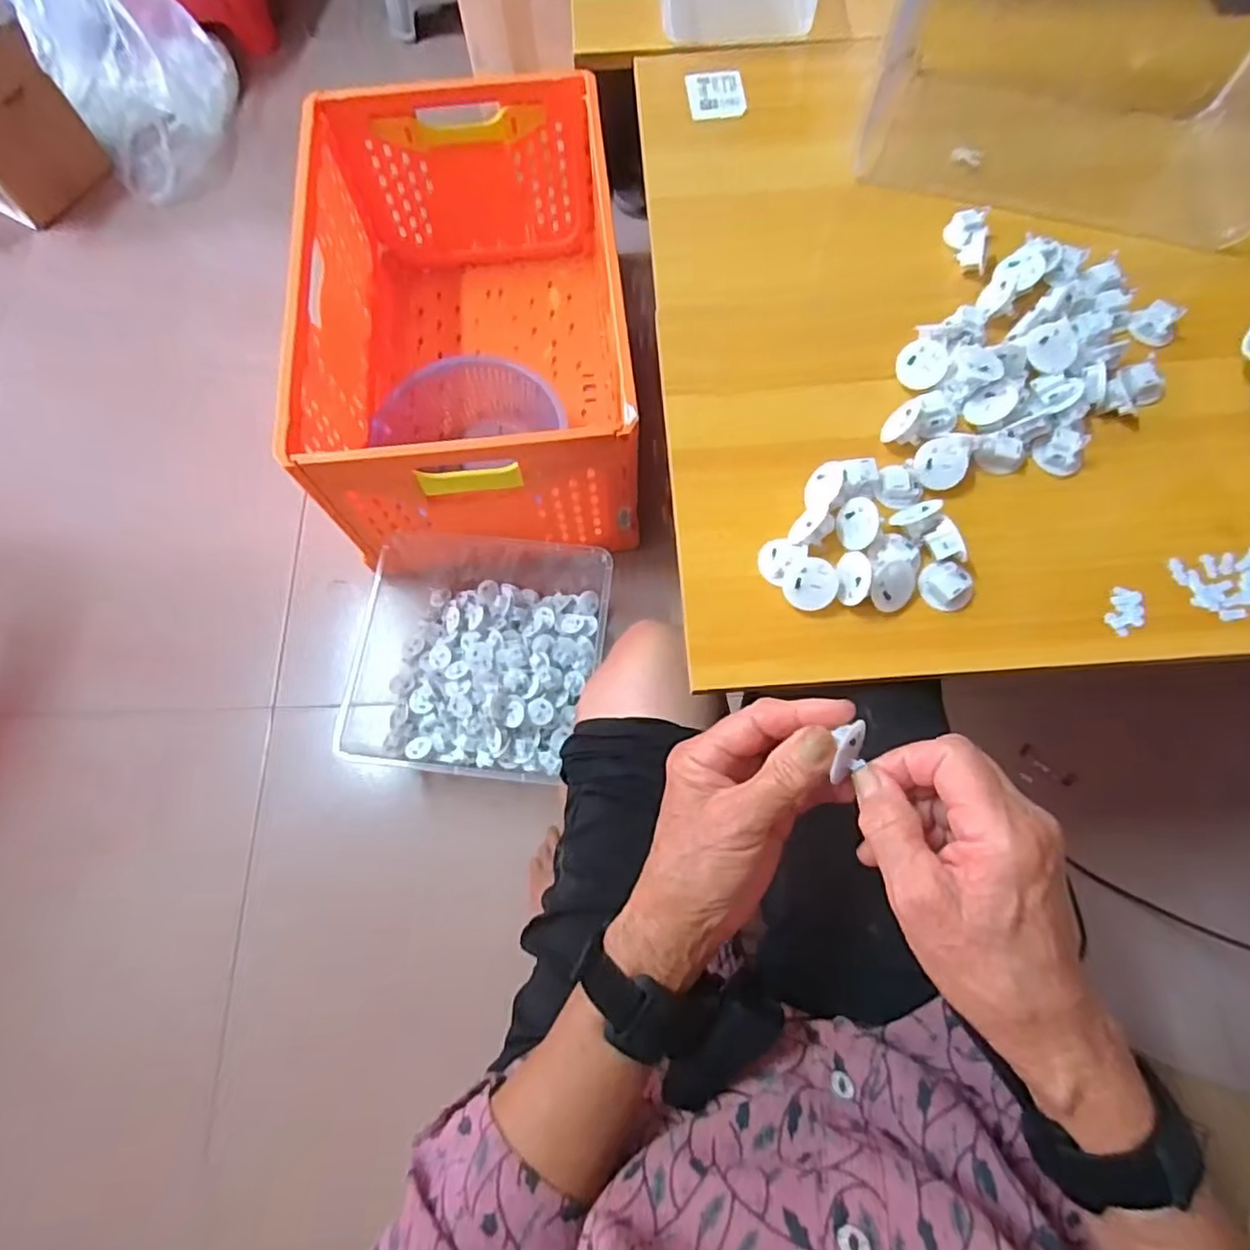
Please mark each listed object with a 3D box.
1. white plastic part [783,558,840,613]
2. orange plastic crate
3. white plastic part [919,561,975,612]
[{"bbox_3d":[0.116,-0.025,0.410,0.033,0.009,0.031,-3,100,11],"label":"white plastic part"},{"bbox_3d":[-0.209,-0.424,0.952,0.392,0.309,0.620,-6,71,0],"label":"orange plastic crate"},{"bbox_3d":[0.204,-0.025,0.416,0.029,0.015,0.031,0,71,1],"label":"white plastic part"}]

